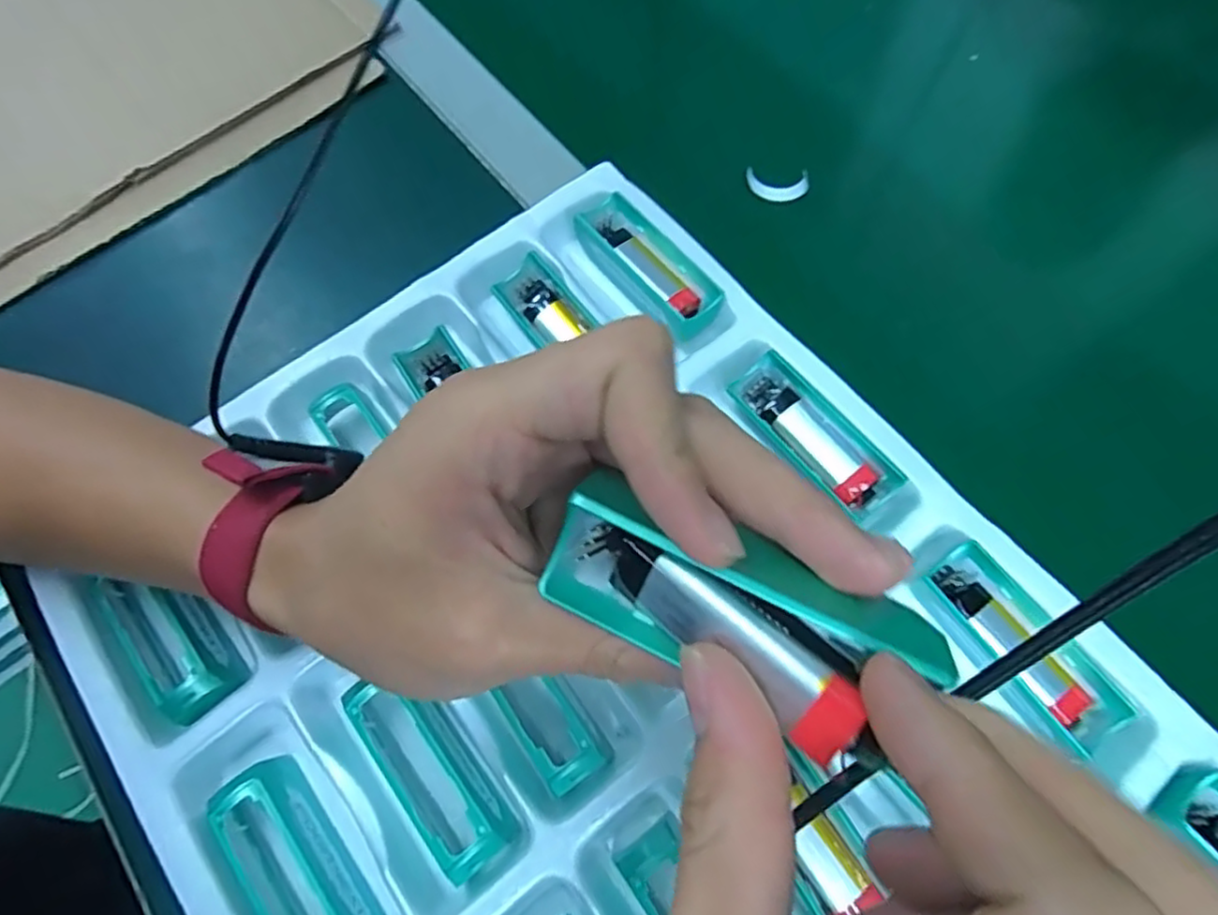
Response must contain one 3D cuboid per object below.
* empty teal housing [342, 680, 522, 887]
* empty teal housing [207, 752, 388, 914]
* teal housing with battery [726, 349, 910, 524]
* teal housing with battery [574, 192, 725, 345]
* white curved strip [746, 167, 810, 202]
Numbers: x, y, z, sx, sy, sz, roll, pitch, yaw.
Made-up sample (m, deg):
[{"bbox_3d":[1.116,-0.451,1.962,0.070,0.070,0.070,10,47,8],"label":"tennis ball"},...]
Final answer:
[{"bbox_3d":[-0.065,0.116,0.257,0.030,0.025,0.077,-36,72,-11],"label":"empty teal housing"},{"bbox_3d":[-0.111,0.149,0.242,0.035,0.022,0.079,-38,72,-12],"label":"empty teal housing"},{"bbox_3d":[0.088,-0.010,0.296,0.025,0.015,0.079,-38,72,-12],"label":"teal housing with battery"},{"bbox_3d":[0.016,-0.092,0.331,0.030,0.014,0.084,-40,73,-12],"label":"teal housing with battery"},{"bbox_3d":[0.091,-0.147,0.374,0.033,0.022,0.007,15,70,8],"label":"white curved strip"}]

